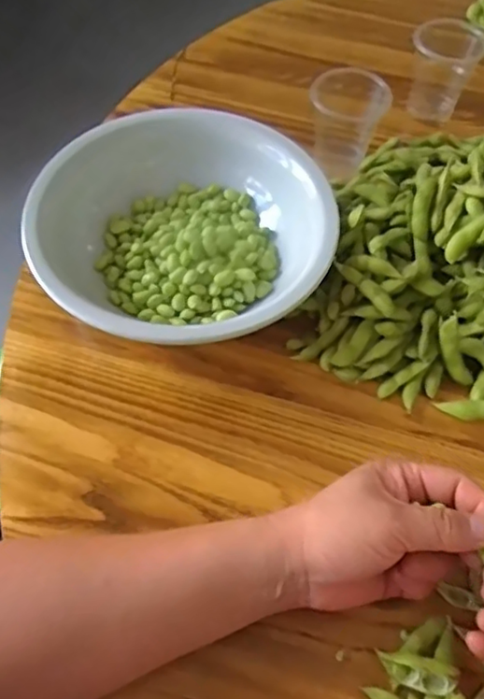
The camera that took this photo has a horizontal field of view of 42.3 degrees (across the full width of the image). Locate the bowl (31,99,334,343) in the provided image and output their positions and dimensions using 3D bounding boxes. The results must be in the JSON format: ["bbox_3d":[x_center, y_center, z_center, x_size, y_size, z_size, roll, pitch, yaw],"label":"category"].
[{"bbox_3d":[-0.046,-0.081,0.466,0.210,0.084,0.198,1,58,-2],"label":"bowl"}]

